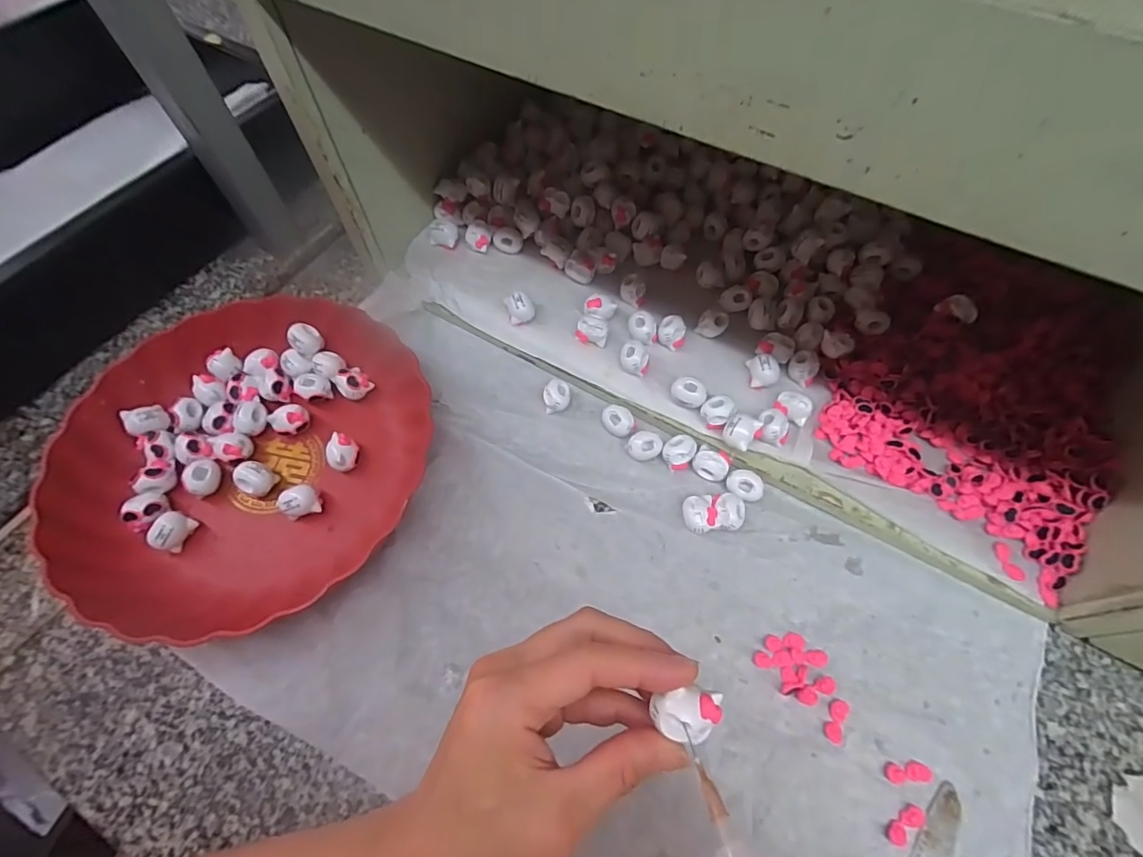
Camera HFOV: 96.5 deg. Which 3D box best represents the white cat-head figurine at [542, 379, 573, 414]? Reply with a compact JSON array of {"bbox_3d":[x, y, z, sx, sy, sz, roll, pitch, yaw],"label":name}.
[{"bbox_3d":[-0.011,-0.024,0.400,0.020,0.021,0.025,6,63,3],"label":"white cat-head figurine"}]

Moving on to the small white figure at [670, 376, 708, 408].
[{"bbox_3d":[0.087,-0.024,0.383,0.025,0.024,0.019,20,65,10],"label":"small white figure"}]

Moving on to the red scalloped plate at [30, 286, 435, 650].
[{"bbox_3d":[-0.226,0.008,0.360,0.237,0.041,0.226,0,63,0],"label":"red scalloped plate"}]

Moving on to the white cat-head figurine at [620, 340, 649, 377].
[{"bbox_3d":[0.048,-0.051,0.394,0.022,0.021,0.024,11,64,5],"label":"white cat-head figurine"}]

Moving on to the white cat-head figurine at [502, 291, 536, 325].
[{"bbox_3d":[-0.041,-0.097,0.414,0.024,0.024,0.021,-6,63,-3],"label":"white cat-head figurine"}]

